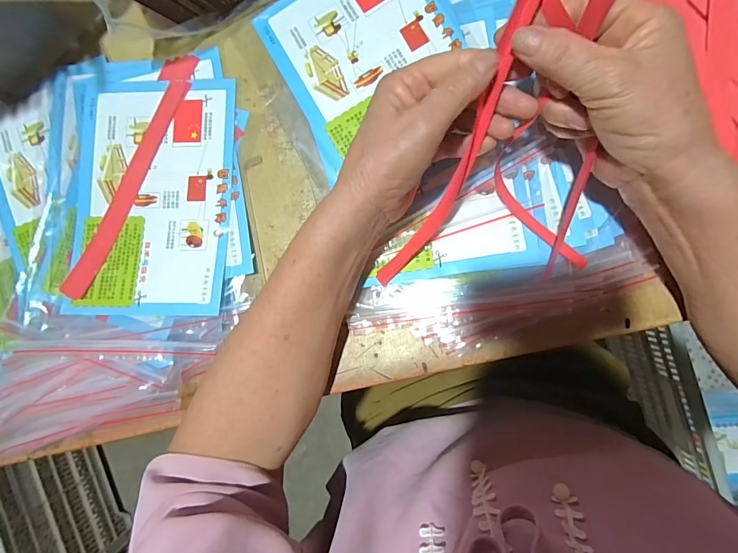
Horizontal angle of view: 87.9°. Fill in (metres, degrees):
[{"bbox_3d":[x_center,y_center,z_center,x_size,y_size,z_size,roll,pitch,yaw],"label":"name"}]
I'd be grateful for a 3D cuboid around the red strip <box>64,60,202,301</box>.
[{"bbox_3d":[-0.214,-0.092,0.347,0.031,0.007,0.237,21,87,7],"label":"red strip"}]

